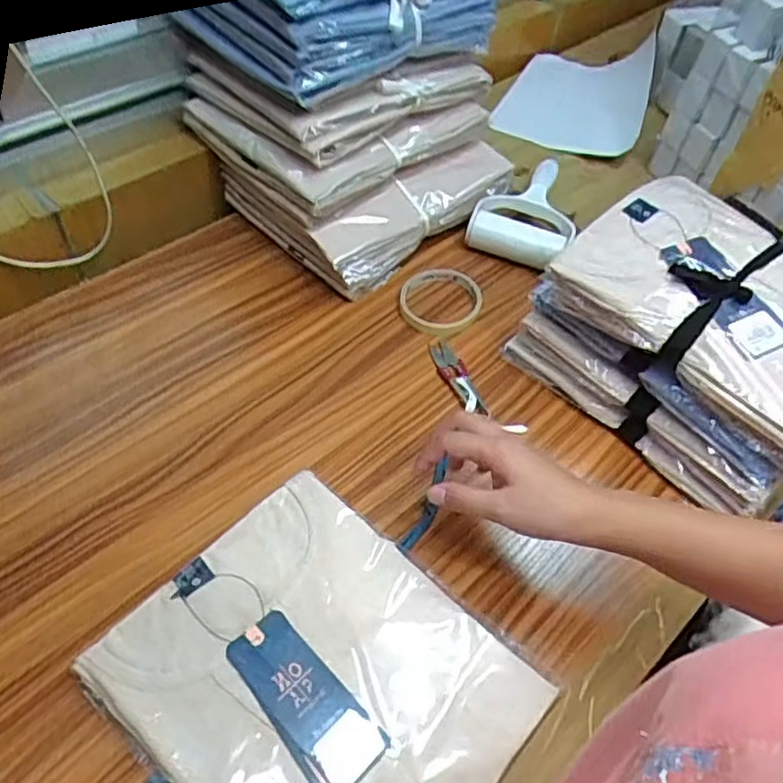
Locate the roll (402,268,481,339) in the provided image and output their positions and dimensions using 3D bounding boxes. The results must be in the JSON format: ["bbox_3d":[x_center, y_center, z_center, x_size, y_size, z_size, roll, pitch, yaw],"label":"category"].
[{"bbox_3d":[0.052,-0.095,0.681,0.077,0.016,0.092,33,57,18],"label":"roll"}]

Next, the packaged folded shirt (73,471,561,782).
[{"bbox_3d":[-0.046,0.197,0.453,0.251,0.027,0.217,38,58,21],"label":"packaged folded shirt"}]

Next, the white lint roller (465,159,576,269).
[{"bbox_3d":[0.161,-0.216,0.758,0.109,0.039,0.164,19,53,9],"label":"white lint roller"}]

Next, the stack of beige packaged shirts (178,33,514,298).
[{"bbox_3d":[-0.039,-0.273,0.713,0.259,0.167,0.256,-33,63,-27],"label":"stack of beige packaged shirts"}]

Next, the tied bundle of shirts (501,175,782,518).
[{"bbox_3d":[0.280,-0.050,0.597,0.201,0.146,0.256,-36,64,-28],"label":"tied bundle of shirts"}]

